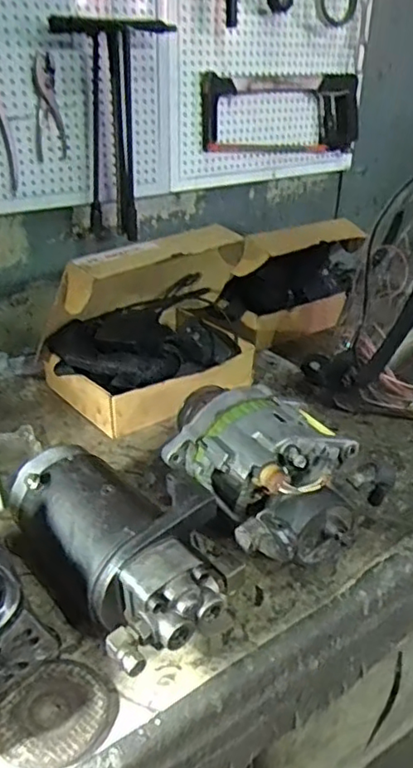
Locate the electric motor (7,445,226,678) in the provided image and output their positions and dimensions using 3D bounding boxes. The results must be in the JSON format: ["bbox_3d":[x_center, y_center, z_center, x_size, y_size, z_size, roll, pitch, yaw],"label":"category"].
[{"bbox_3d":[-0.080,0.161,0.595,0.136,0.116,0.238,-19,35,-32],"label":"electric motor"}]

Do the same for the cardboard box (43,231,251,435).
[{"bbox_3d":[-0.064,-0.112,0.938,0.344,0.238,0.213,-25,39,-39],"label":"cardboard box"}]

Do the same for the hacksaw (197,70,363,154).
[{"bbox_3d":[0.160,-0.528,1.208,0.416,0.141,0.047,-17,35,-30],"label":"hacksaw"}]

